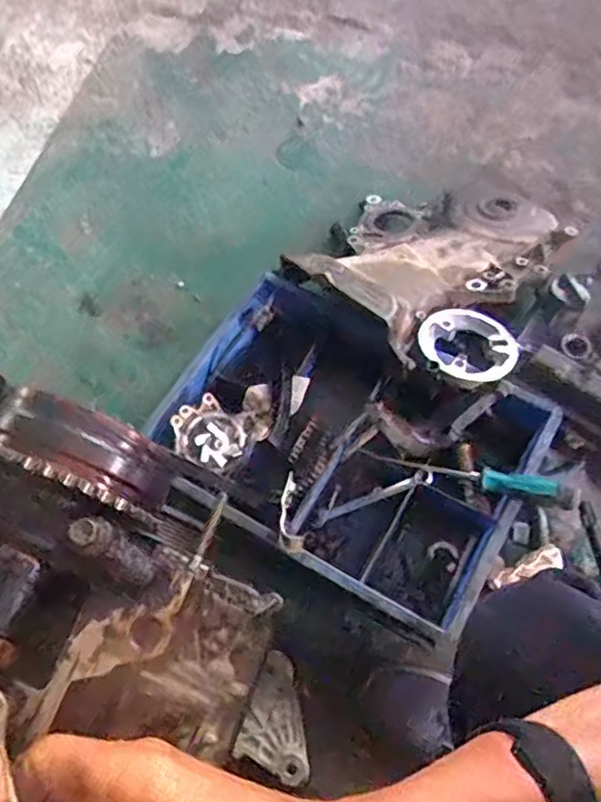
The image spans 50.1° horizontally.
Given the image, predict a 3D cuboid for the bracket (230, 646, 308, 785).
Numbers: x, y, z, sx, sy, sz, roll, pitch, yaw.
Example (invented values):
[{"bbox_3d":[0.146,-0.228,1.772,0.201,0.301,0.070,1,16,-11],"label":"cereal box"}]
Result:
[{"bbox_3d":[-0.017,0.348,0.715,0.084,0.046,0.117,16,65,12],"label":"bracket"}]

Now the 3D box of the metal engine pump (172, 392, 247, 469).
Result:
[{"bbox_3d":[-0.116,0.045,0.808,0.091,0.031,0.078,39,72,21],"label":"metal engine pump"}]

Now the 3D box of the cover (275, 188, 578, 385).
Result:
[{"bbox_3d":[0.203,-0.208,0.919,0.318,0.164,0.399,31,71,15],"label":"cover"}]

